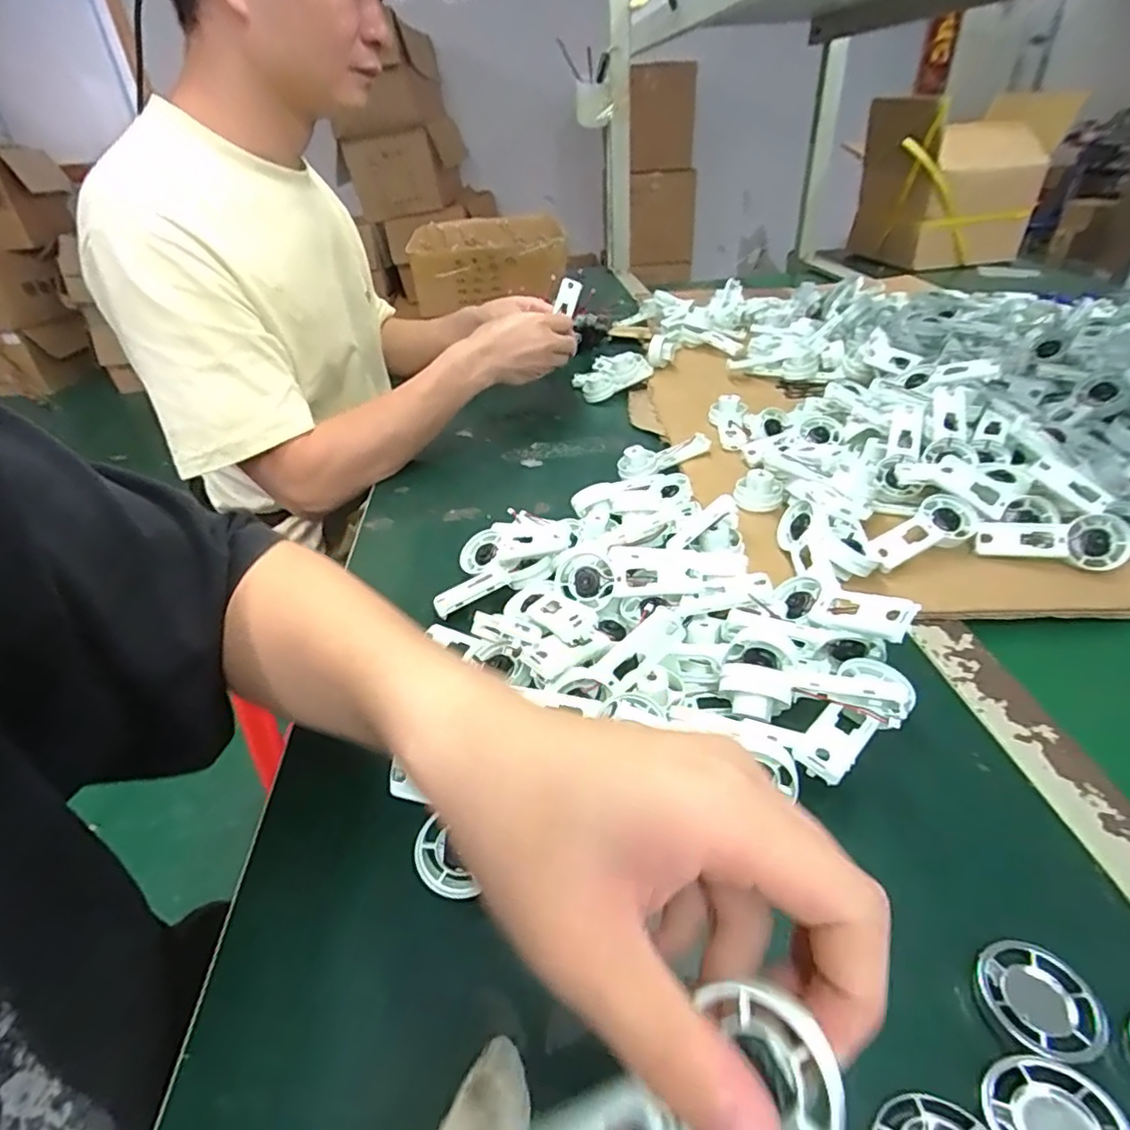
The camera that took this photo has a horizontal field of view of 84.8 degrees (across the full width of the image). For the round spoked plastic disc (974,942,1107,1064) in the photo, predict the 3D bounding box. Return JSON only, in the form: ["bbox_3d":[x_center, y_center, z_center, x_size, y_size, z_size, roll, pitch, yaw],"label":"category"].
[{"bbox_3d":[0.179,0.166,0.234,0.038,0.013,0.037,-2,35,2],"label":"round spoked plastic disc"}]

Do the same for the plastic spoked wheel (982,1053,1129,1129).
[{"bbox_3d":[0.159,0.180,0.201,0.039,0.009,0.036,-11,36,-11],"label":"plastic spoked wheel"}]

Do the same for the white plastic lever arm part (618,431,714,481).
[{"bbox_3d":[0.098,-0.108,0.612,0.093,0.027,0.029,-14,37,-15],"label":"white plastic lever arm part"}]

